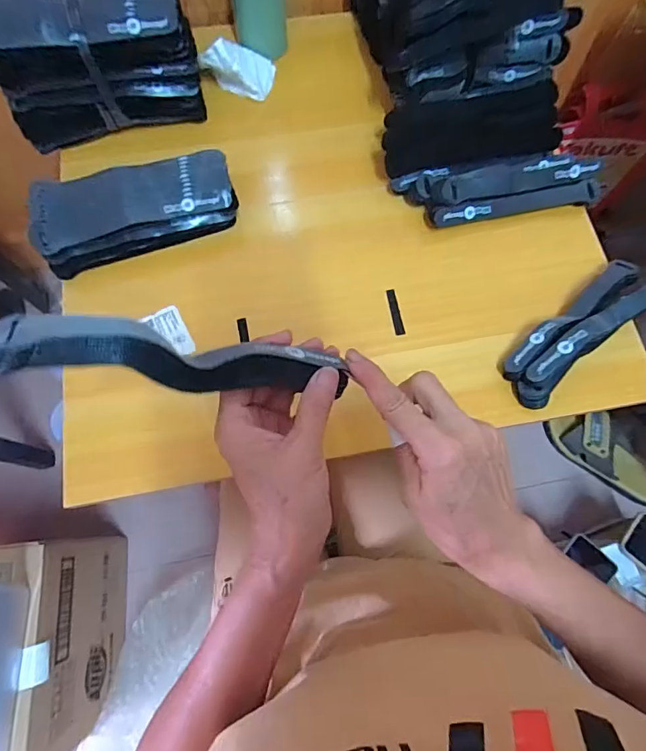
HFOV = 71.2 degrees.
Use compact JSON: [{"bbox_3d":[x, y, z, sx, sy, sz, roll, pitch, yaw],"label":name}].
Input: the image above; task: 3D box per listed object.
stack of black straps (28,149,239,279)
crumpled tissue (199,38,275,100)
[{"bbox_3d":[-0.198,-0.178,0.482,0.207,0.049,0.088,-22,75,-7],"label":"stack of black straps"},{"bbox_3d":[-0.102,-0.385,0.551,0.075,0.056,0.066,13,74,3],"label":"crumpled tissue"}]

